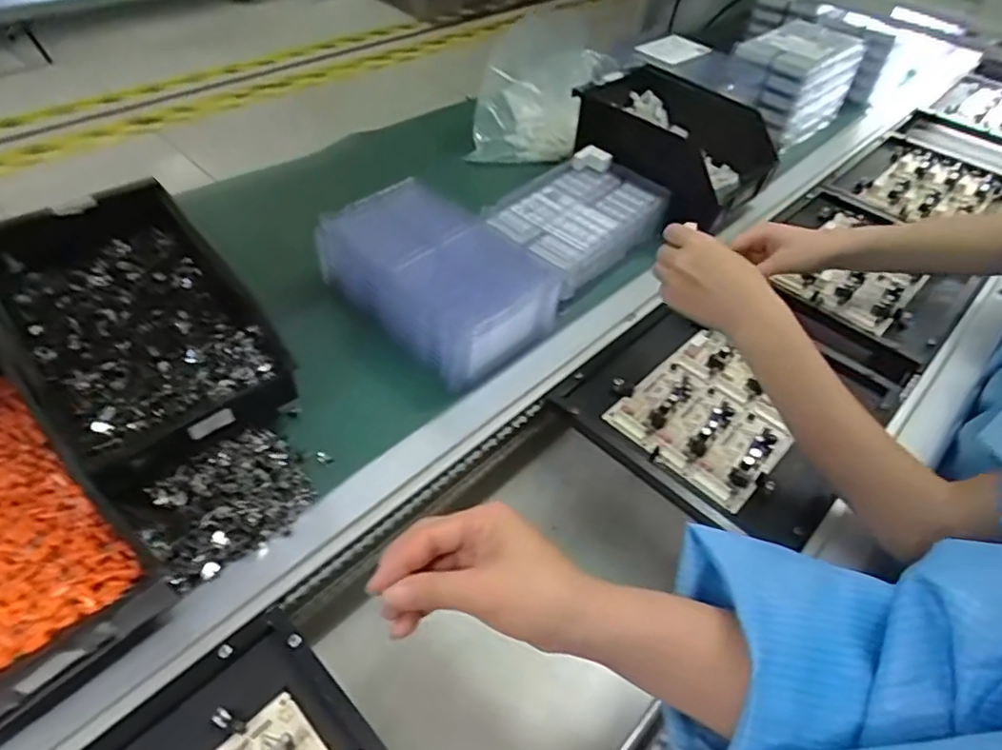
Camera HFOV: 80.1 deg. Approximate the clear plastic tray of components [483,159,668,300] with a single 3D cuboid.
[{"bbox_3d":[0.086,-0.178,0.676,0.127,0.056,0.211,34,53,25],"label":"clear plastic tray of components"}]

